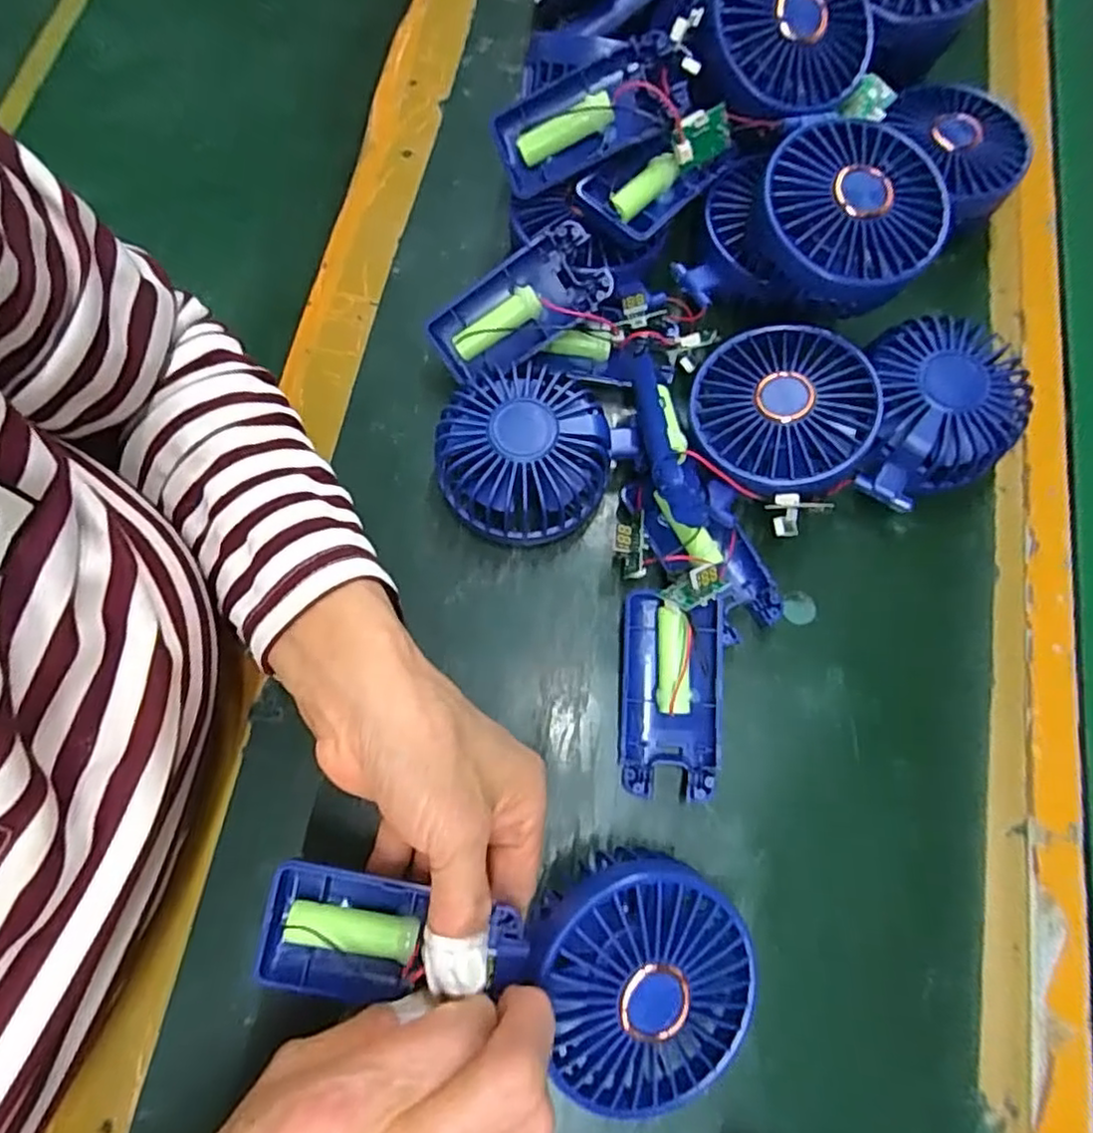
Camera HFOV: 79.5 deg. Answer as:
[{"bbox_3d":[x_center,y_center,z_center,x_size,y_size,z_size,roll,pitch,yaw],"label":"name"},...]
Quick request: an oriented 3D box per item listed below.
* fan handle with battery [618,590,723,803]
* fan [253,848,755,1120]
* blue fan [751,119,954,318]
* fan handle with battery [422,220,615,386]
[{"bbox_3d":[0.057,0.058,0.301,0.043,0.033,0.089,4,73,0],"label":"fan handle with battery"},{"bbox_3d":[-0.014,0.145,0.239,0.177,0.033,0.084,7,73,1],"label":"fan"},{"bbox_3d":[0.142,-0.162,0.317,0.081,0.047,0.078,1,74,-4],"label":"blue fan"},{"bbox_3d":[-0.014,-0.130,0.335,0.090,0.026,0.037,-32,76,11],"label":"fan handle with battery"}]

